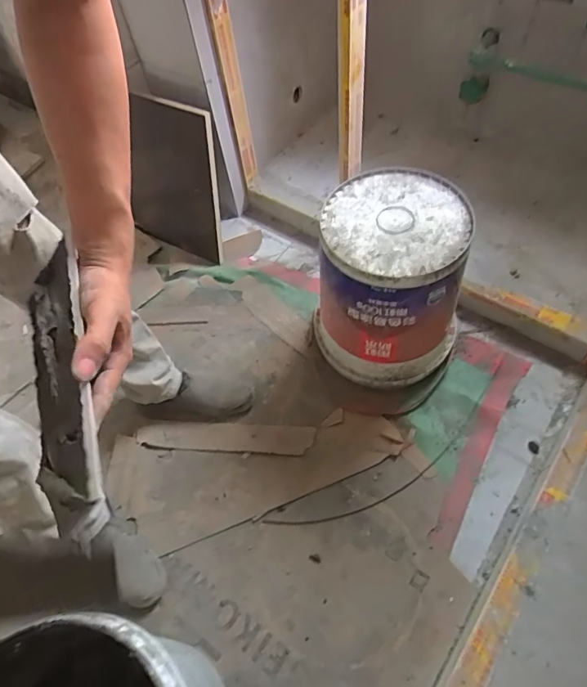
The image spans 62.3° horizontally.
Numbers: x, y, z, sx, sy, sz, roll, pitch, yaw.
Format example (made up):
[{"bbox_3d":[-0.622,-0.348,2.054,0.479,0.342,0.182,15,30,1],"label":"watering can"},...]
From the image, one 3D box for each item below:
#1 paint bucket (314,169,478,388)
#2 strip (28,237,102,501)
[{"bbox_3d":[0.196,-0.118,0.996,0.294,0.339,0.285,3,58,8],"label":"paint bucket"},{"bbox_3d":[-0.229,0.028,0.465,0.092,0.020,0.272,-37,59,25],"label":"strip"}]

